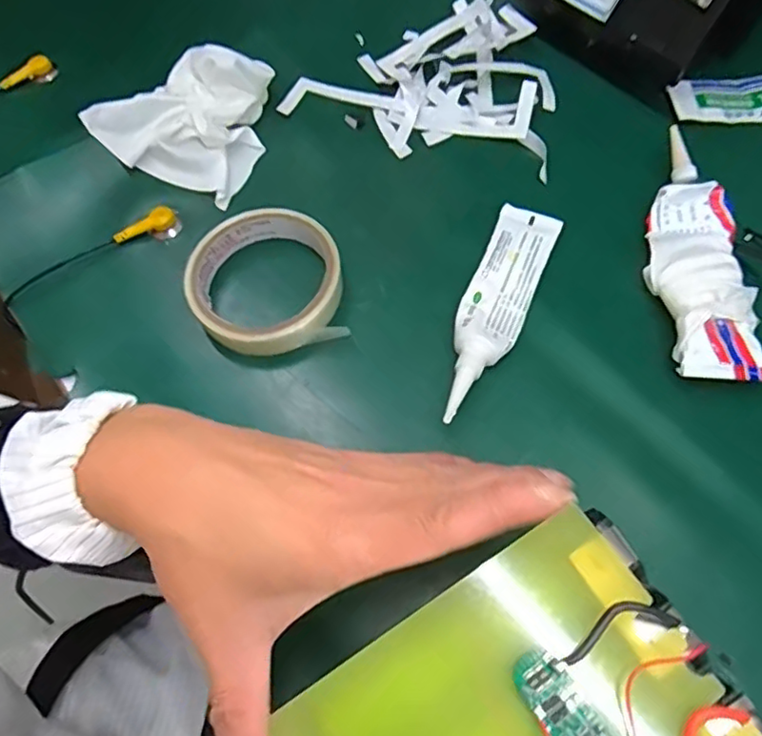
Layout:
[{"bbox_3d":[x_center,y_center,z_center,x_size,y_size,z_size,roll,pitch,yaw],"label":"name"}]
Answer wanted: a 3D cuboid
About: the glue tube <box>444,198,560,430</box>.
[{"bbox_3d":[0.066,-0.036,0.353,0.037,0.017,0.150,21,69,14],"label":"glue tube"}]

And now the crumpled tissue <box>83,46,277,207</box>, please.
[{"bbox_3d":[-0.142,-0.183,0.418,0.125,0.034,0.095,23,70,14],"label":"crumpled tissue"}]

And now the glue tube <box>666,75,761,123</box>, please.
[{"bbox_3d":[0.272,-0.194,0.409,0.144,0.029,0.038,-5,65,3],"label":"glue tube"}]

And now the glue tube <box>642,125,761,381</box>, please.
[{"bbox_3d":[0.184,-0.065,0.360,0.053,0.024,0.157,0,66,5],"label":"glue tube"}]

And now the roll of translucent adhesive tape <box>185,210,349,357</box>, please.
[{"bbox_3d":[-0.069,-0.052,0.371,0.089,0.023,0.091,-2,66,4],"label":"roll of translucent adhesive tape"}]

